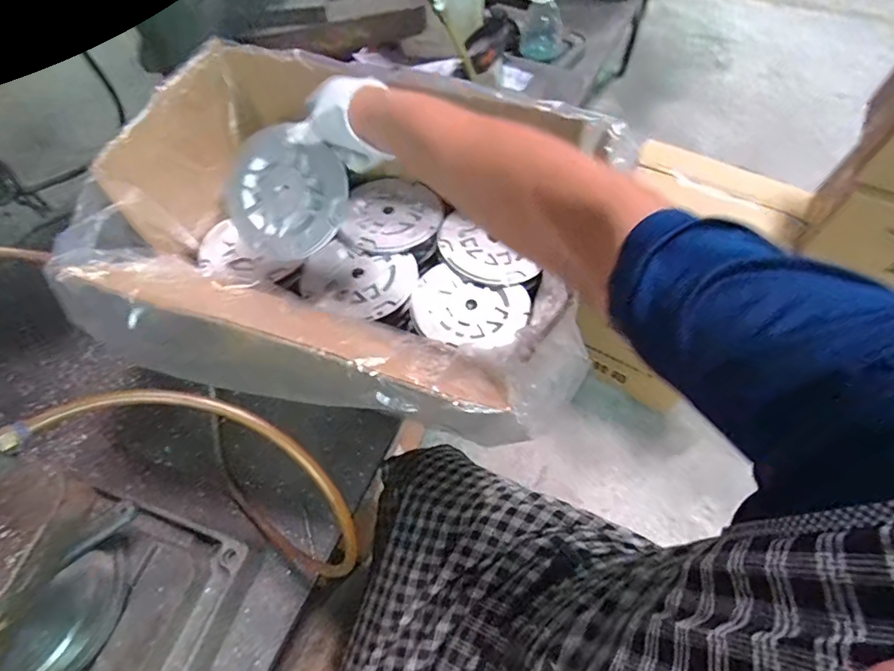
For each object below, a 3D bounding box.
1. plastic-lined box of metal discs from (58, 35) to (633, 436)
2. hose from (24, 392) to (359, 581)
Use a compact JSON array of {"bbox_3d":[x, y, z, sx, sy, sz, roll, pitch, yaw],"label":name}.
[{"bbox_3d":[-0.100,-0.108,0.532,0.478,0.159,0.348,16,62,9],"label":"plastic-lined box of metal discs"},{"bbox_3d":[-0.205,0.152,0.500,0.271,0.328,0.094,18,62,10],"label":"hose"}]

